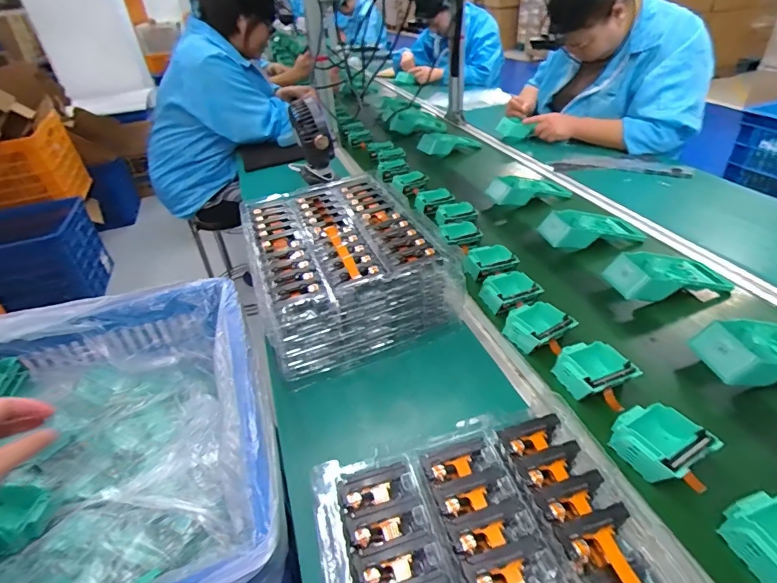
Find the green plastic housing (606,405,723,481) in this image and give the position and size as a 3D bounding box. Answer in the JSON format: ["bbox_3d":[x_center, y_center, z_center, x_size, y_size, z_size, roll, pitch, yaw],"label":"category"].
[{"bbox_3d":[0.292,0.166,0.473,0.081,0.040,0.082,-20,39,-18],"label":"green plastic housing"}]

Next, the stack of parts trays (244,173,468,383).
[{"bbox_3d":[-0.090,-0.064,0.716,0.271,0.106,0.368,-19,38,-16],"label":"stack of parts trays"}]

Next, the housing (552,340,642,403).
[{"bbox_3d":[0.262,0.103,0.560,0.077,0.039,0.080,-18,38,-15],"label":"housing"}]

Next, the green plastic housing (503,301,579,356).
[{"bbox_3d":[0.216,0.051,0.632,0.083,0.032,0.079,-19,38,-16],"label":"green plastic housing"}]

